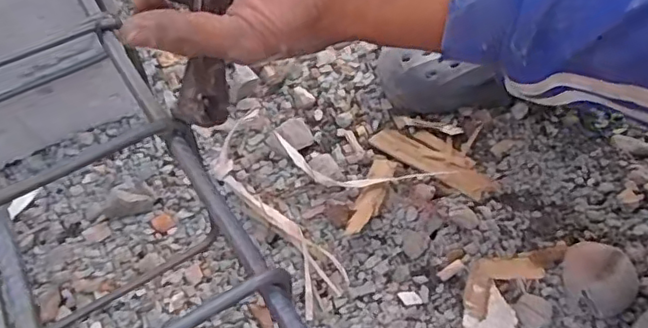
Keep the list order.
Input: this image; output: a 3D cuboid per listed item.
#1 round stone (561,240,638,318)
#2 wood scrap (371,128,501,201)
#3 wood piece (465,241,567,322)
[{"bbox_3d":[0.226,0.093,0.479,0.057,0.027,0.055,-1,52,1],"label":"round stone"},{"bbox_3d":[0.113,-0.008,0.592,0.129,0.012,0.051,35,61,25],"label":"wood scrap"},{"bbox_3d":[0.159,0.091,0.504,0.114,0.013,0.042,-29,56,-19],"label":"wood piece"}]

